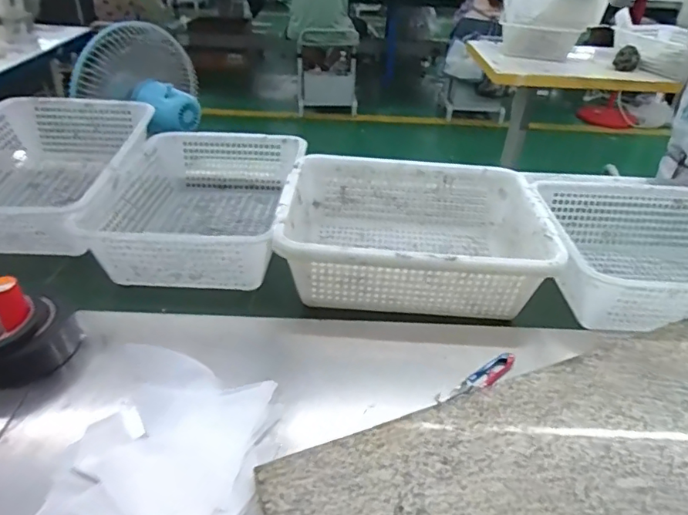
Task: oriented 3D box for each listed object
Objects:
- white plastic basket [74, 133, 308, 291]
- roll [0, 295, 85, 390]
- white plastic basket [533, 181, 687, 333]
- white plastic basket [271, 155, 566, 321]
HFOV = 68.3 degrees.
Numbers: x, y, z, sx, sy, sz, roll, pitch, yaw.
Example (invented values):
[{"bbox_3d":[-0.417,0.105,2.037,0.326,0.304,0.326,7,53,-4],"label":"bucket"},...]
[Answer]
[{"bbox_3d":[-0.232,-0.089,0.873,0.290,0.120,0.386,4,35,2],"label":"white plastic basket"},{"bbox_3d":[-0.397,0.095,0.605,0.127,0.064,0.127,2,36,-1],"label":"roll"},{"bbox_3d":[0.506,-0.002,0.806,0.375,0.118,0.294,4,35,2],"label":"white plastic basket"},{"bbox_3d":[0.103,-0.034,0.802,0.386,0.135,0.309,3,35,0],"label":"white plastic basket"}]

